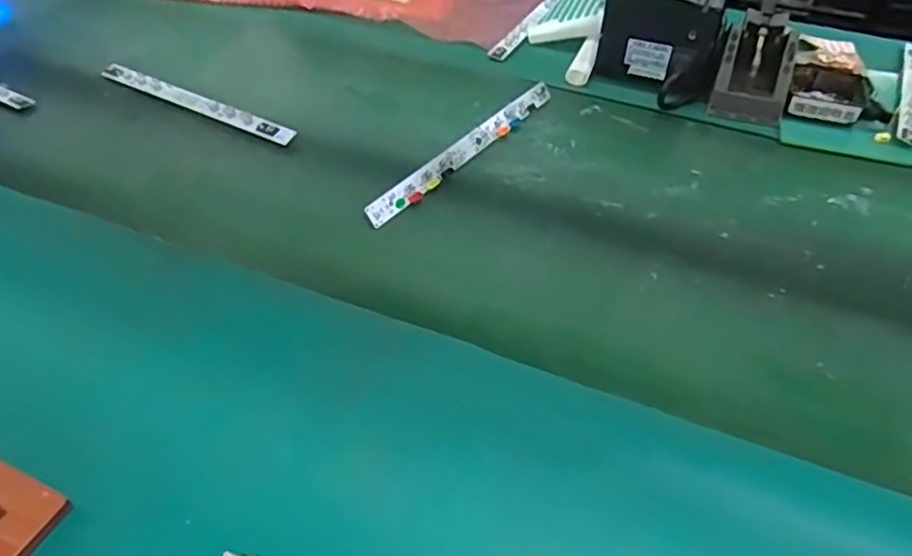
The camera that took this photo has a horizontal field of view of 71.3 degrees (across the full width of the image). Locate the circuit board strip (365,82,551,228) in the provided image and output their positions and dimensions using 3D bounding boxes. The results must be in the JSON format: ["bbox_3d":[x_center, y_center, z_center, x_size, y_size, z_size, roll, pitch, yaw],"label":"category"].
[{"bbox_3d":[0.011,-0.132,0.652,0.021,0.018,0.283,31,53,26],"label":"circuit board strip"}]

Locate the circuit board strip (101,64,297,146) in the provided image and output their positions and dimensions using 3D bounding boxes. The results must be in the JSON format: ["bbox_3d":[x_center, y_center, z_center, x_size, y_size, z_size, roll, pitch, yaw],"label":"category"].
[{"bbox_3d":[-0.296,-0.200,0.716,0.273,0.007,0.025,23,50,20],"label":"circuit board strip"}]

